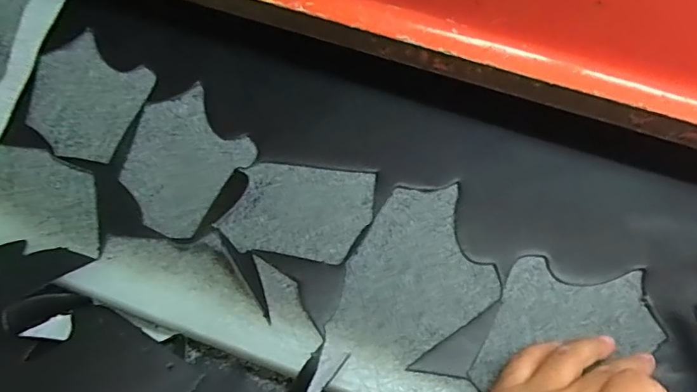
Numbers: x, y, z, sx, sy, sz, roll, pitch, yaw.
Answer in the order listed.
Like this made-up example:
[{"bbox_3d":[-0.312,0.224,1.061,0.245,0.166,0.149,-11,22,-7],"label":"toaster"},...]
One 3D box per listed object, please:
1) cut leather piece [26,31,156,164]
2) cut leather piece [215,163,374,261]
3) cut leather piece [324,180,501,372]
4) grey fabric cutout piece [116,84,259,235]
[{"bbox_3d":[-0.224,-0.085,0.423,0.100,0.004,0.116,13,60,3],"label":"cut leather piece"},{"bbox_3d":[-0.036,0.010,0.377,0.108,0.006,0.076,5,62,1],"label":"cut leather piece"},{"bbox_3d":[0.052,0.056,0.355,0.098,0.005,0.140,28,65,13],"label":"cut leather piece"},{"bbox_3d":[-0.131,-0.029,0.399,0.098,0.004,0.118,-36,68,-20],"label":"grey fabric cutout piece"}]

